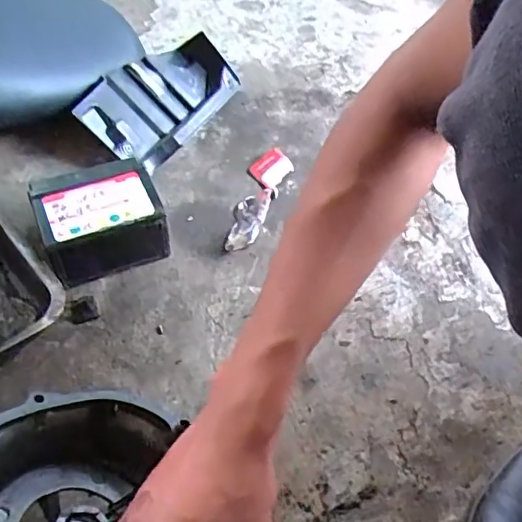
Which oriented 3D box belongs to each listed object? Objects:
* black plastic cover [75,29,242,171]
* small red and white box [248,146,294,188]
[{"bbox_3d":[-0.119,-0.201,0.682,0.114,0.044,0.224,46,52,-14],"label":"black plastic cover"},{"bbox_3d":[0.013,-0.110,0.650,0.038,0.011,0.047,39,59,24],"label":"small red and white box"}]

